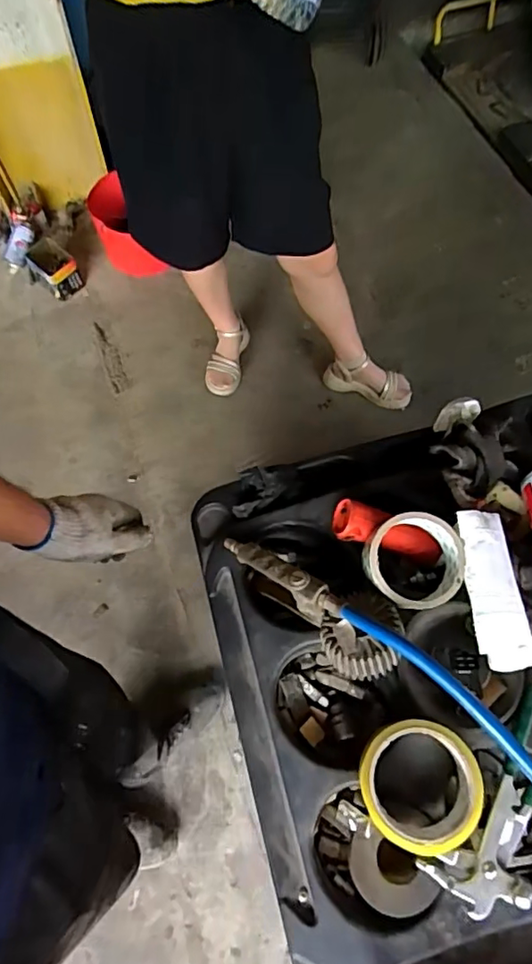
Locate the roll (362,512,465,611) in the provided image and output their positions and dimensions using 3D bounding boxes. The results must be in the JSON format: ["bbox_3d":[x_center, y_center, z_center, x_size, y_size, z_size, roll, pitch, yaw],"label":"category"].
[{"bbox_3d":[0.136,0.073,0.518,0.089,0.035,0.082,0,65,1],"label":"roll"}]

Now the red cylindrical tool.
[{"bbox_3d":[0.126,0.050,0.571,0.116,0.042,0.044,20,65,-15],"label":"red cylindrical tool"}]

